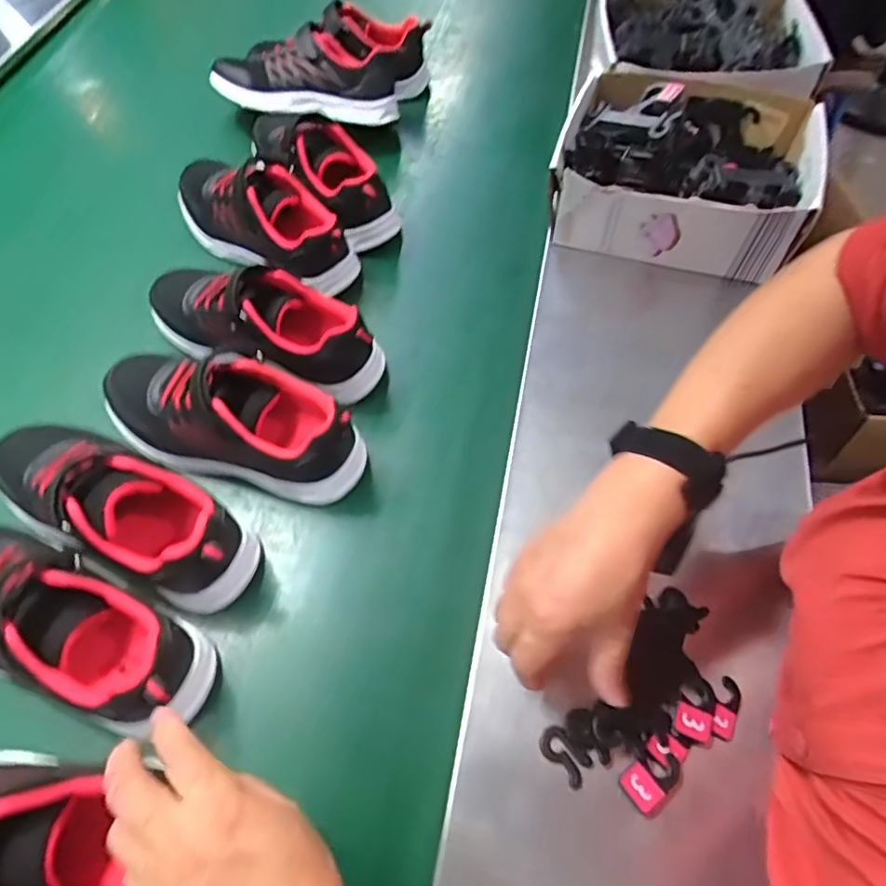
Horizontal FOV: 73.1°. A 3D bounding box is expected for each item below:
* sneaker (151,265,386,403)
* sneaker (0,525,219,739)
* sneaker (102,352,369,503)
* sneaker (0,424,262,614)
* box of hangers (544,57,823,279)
[{"bbox_3d":[-0.177,-0.107,0.563,0.236,0.097,0.099,15,62,10],"label":"sneaker"},{"bbox_3d":[-0.274,0.129,0.421,0.235,0.085,0.085,21,63,13],"label":"sneaker"},{"bbox_3d":[-0.182,-0.023,0.508,0.231,0.089,0.084,17,62,11],"label":"sneaker"},{"bbox_3d":[-0.258,0.048,0.467,0.233,0.087,0.082,25,64,15],"label":"sneaker"},{"bbox_3d":[0.255,-0.299,0.627,0.231,0.088,0.247,16,62,11],"label":"box of hangers"}]

